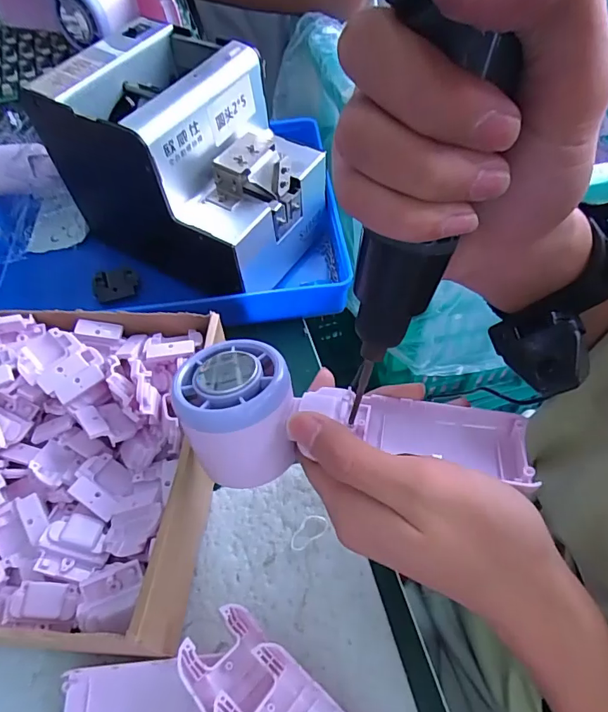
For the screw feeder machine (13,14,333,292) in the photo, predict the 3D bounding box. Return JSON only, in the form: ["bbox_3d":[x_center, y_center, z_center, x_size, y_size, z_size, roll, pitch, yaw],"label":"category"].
[{"bbox_3d":[-0.087,-0.151,0.381,0.177,0.137,0.130,27,63,19],"label":"screw feeder machine"}]

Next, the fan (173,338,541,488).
[{"bbox_3d":[0.022,0.032,0.233,0.165,0.046,0.059,7,58,-3],"label":"fan"}]

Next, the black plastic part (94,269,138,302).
[{"bbox_3d":[-0.162,-0.061,0.409,0.036,0.010,0.029,-1,58,2],"label":"black plastic part"}]

